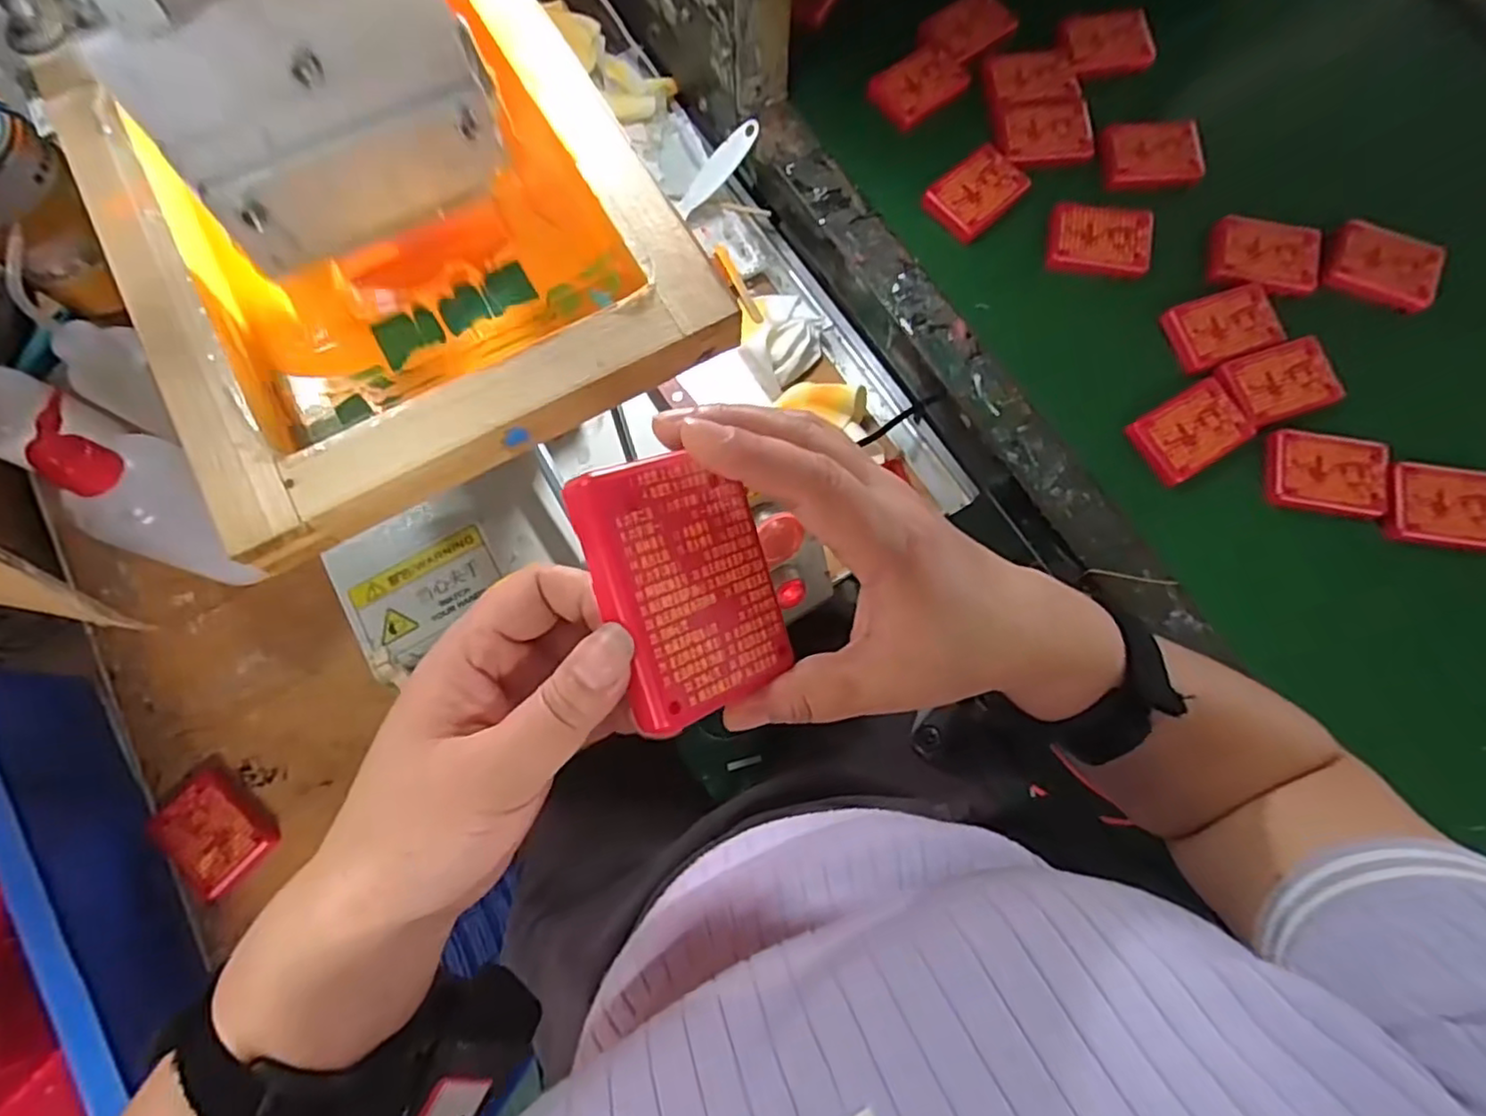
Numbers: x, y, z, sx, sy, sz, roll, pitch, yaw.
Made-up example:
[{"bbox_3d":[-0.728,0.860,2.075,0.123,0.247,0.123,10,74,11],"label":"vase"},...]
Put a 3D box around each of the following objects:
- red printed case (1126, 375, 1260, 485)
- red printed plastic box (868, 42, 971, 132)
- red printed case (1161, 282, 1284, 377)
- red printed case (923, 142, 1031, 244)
[{"bbox_3d":[0.338,-0.098,0.505,0.076,0.025,0.055,-30,77,-8],"label":"red printed case"},{"bbox_3d":[0.154,-0.415,0.592,0.075,0.015,0.063,-34,78,-9],"label":"red printed plastic box"},{"bbox_3d":[0.374,-0.180,0.527,0.074,0.024,0.056,-16,76,-5],"label":"red printed case"},{"bbox_3d":[0.194,-0.307,0.567,0.082,0.015,0.060,-41,79,-10],"label":"red printed case"}]

